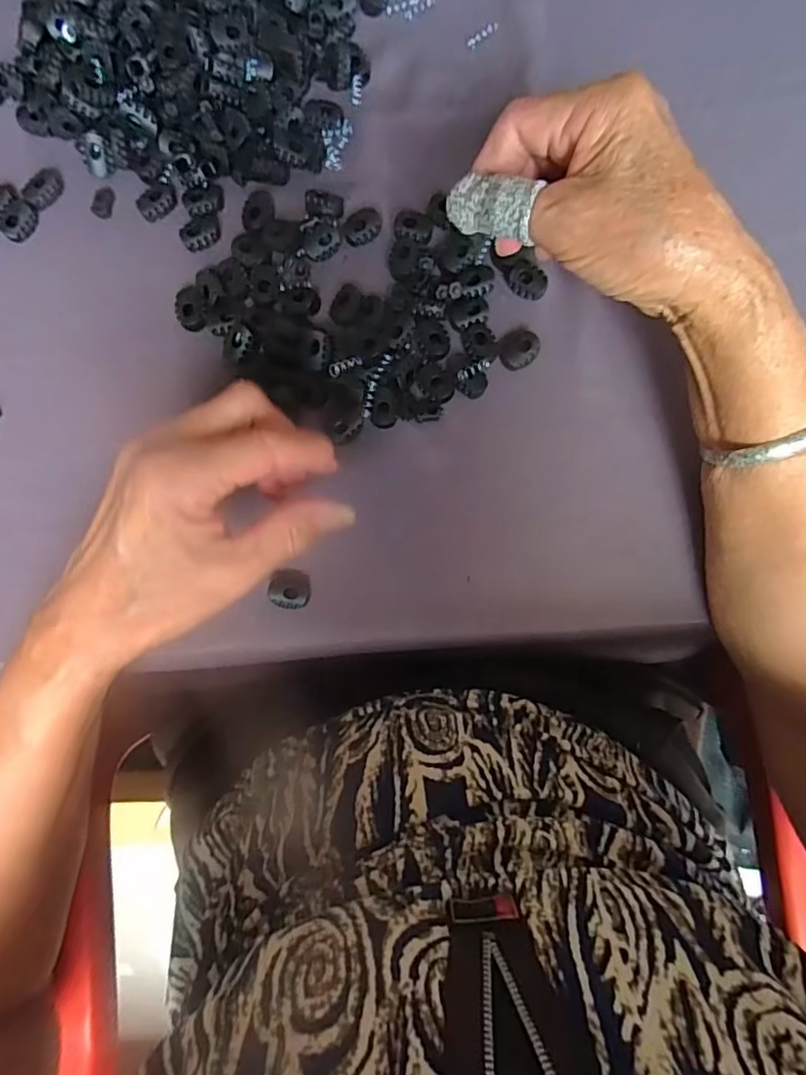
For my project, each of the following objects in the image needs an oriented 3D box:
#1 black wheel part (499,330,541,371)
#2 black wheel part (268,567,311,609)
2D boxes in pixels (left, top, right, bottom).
[{"bbox_3d":[0.065,-0.105,0.321,0.020,0.008,0.024,36,86,4],"label":"black wheel part"},{"bbox_3d":[-0.061,0.028,0.316,0.022,0.012,0.021,7,85,2],"label":"black wheel part"}]

